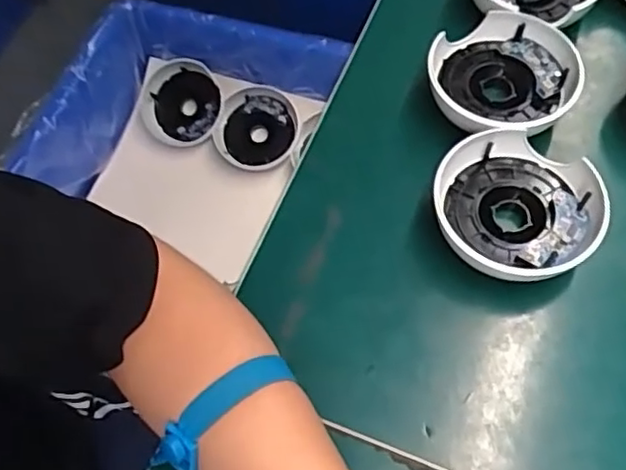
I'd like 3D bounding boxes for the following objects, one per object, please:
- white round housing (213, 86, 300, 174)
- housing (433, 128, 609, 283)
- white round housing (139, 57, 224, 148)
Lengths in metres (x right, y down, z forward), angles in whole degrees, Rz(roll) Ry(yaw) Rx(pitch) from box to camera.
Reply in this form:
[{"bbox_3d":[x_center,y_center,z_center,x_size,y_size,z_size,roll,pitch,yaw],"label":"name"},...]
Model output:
[{"bbox_3d":[-0.076,-0.145,0.878,0.109,0.034,0.119,0,86,-3],"label":"white round housing"},{"bbox_3d":[0.149,-0.020,0.465,0.115,0.038,0.108,-1,62,2],"label":"housing"},{"bbox_3d":[-0.188,-0.187,0.894,0.117,0.017,0.117,0,91,10],"label":"white round housing"}]

